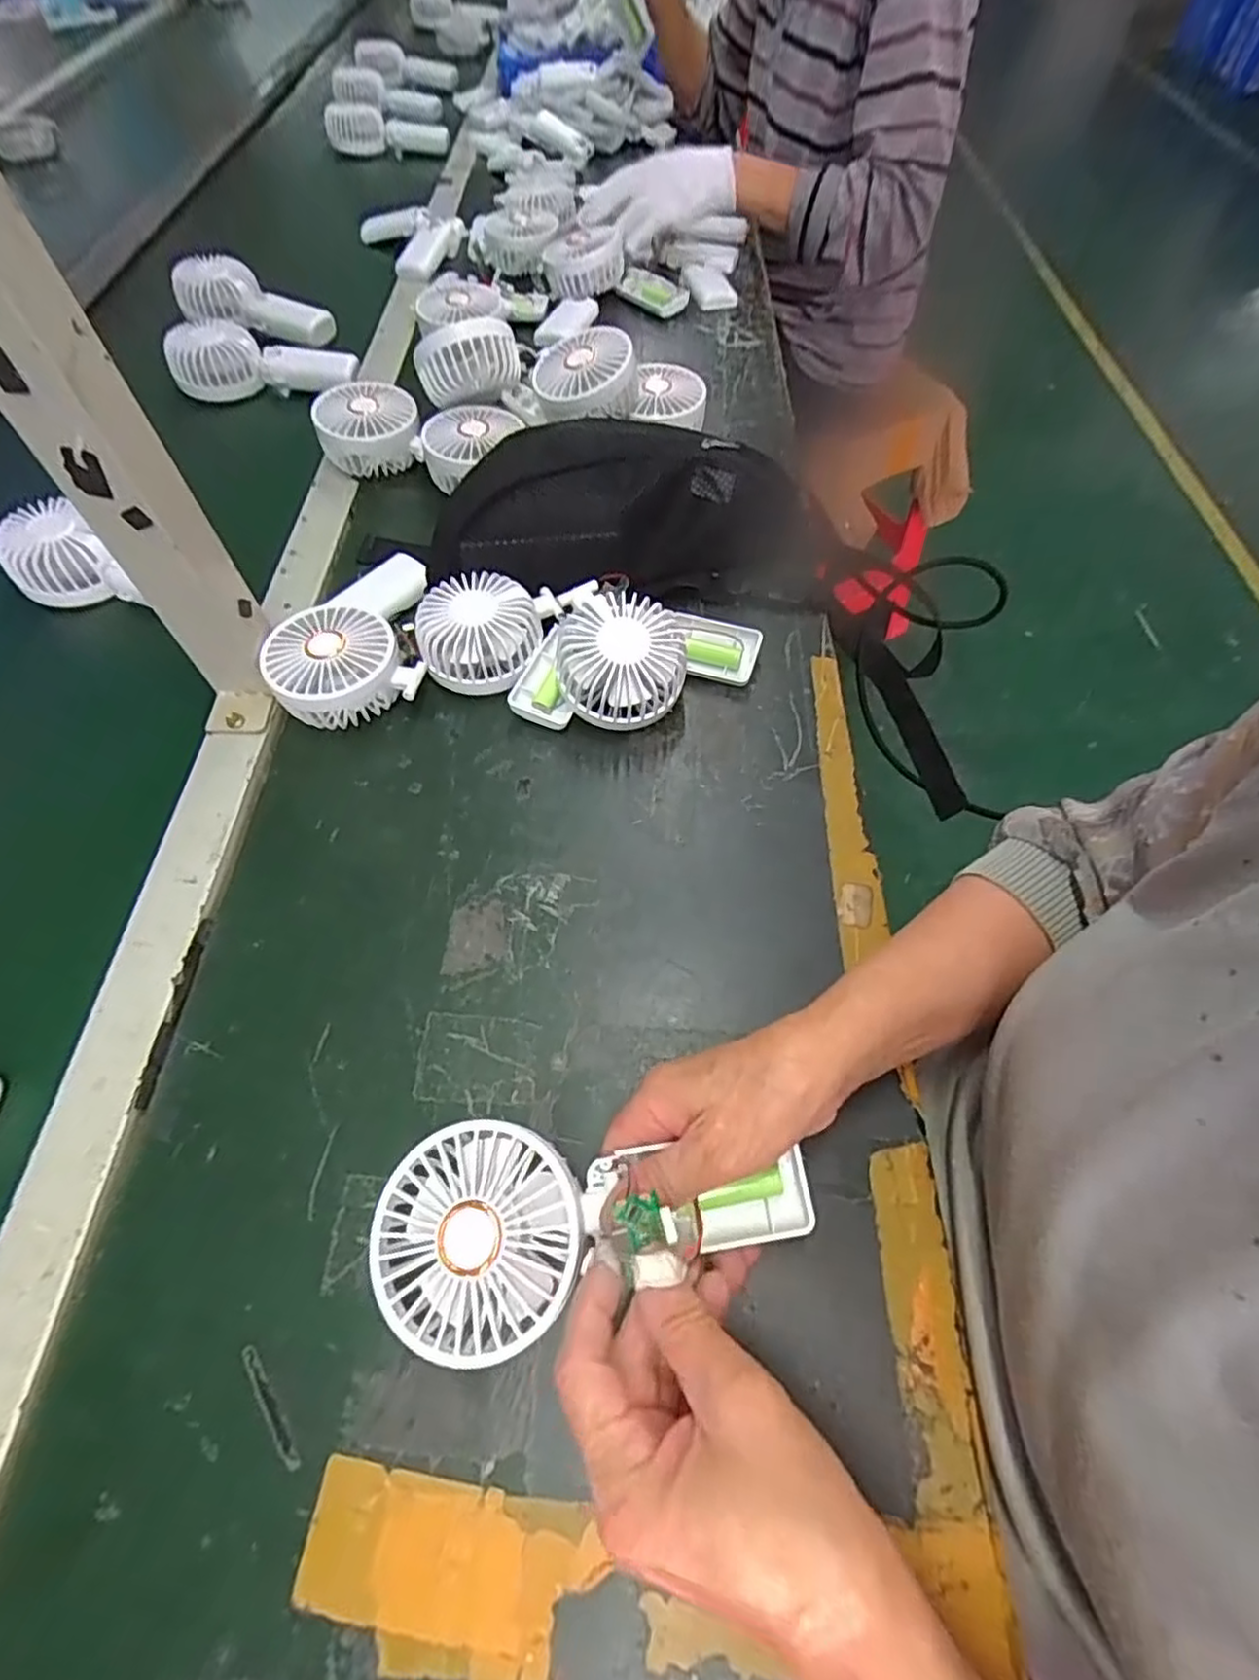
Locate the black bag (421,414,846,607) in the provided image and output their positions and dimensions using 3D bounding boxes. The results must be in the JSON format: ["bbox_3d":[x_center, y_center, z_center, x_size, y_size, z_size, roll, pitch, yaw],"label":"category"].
[{"bbox_3d":[-0.002,-0.254,0.519,0.303,0.088,0.146,-1,60,0],"label":"black bag"}]

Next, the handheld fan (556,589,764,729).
[{"bbox_3d":[0.021,-0.126,0.463,0.138,0.060,0.090,-3,60,-1],"label":"handheld fan"}]

